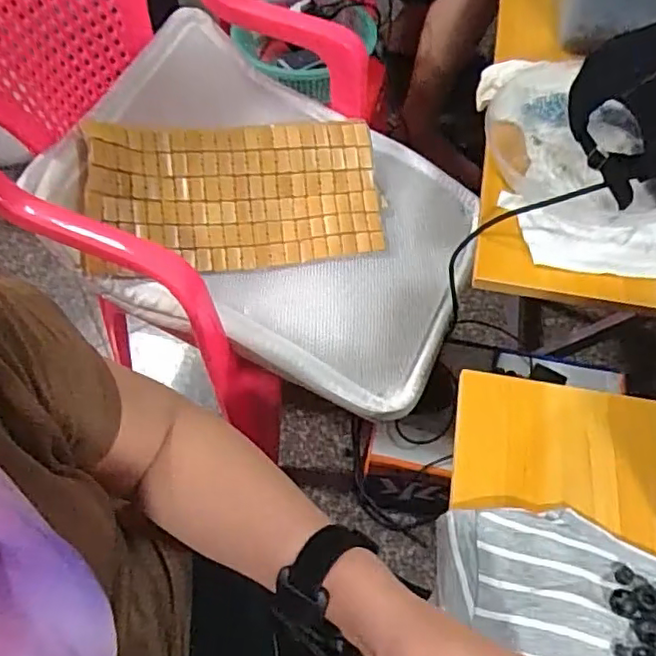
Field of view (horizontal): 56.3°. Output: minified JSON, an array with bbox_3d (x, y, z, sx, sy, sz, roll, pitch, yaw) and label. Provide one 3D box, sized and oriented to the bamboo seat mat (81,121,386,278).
[{"bbox_3d":[-0.111,-0.167,0.763,0.365,0.056,0.190,-8,86,-13],"label":"bamboo seat mat"}]

